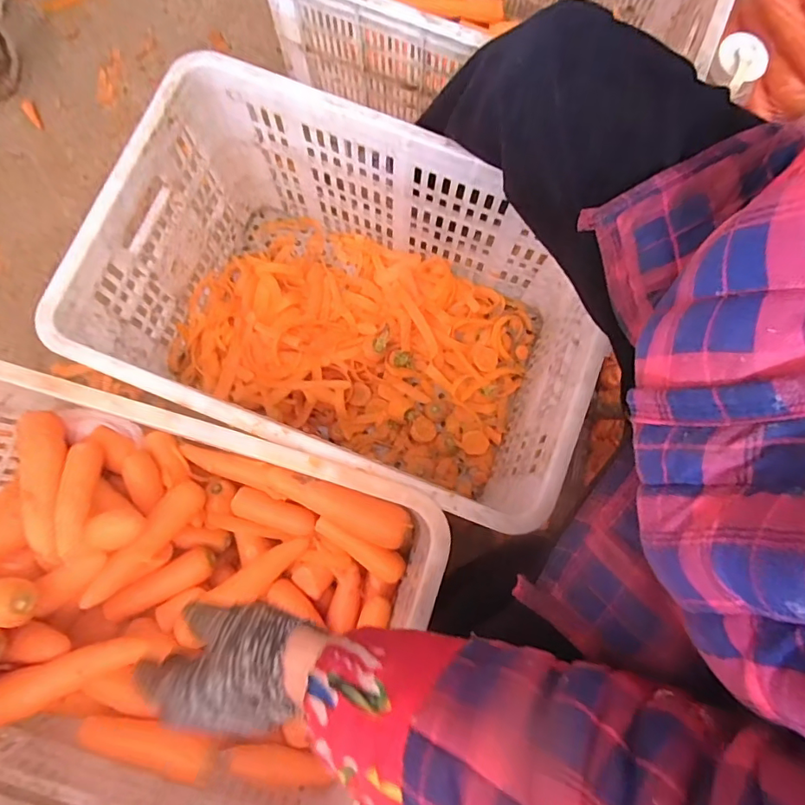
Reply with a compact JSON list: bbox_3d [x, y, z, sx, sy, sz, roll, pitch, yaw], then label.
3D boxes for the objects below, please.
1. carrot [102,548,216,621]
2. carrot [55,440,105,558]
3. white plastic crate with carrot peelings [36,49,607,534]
[{"bbox_3d":[-0.278,0.212,0.575,0.122,0.029,0.035,-29,81,-6],"label":"carrot"},{"bbox_3d":[-0.366,0.104,0.565,0.032,0.028,0.134,-9,56,-3],"label":"carrot"},{"bbox_3d":[-0.058,-0.102,0.623,0.506,0.274,0.345,21,80,3],"label":"white plastic crate with carrot peelings"}]

